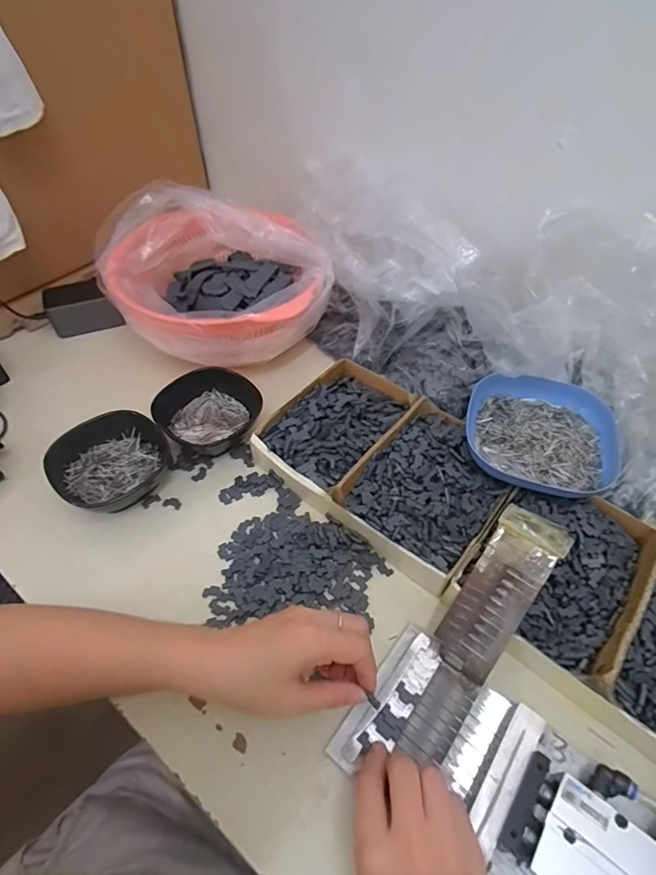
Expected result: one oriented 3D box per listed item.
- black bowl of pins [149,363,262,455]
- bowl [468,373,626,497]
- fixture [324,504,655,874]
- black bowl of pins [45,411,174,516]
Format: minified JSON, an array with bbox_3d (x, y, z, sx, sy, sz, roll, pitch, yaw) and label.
[{"bbox_3d":[-0.132,-0.023,0.521,0.111,0.049,0.118,1,50,-1],"label":"black bowl of pins"},{"bbox_3d":[0.216,-0.004,0.468,0.146,0.033,0.130,20,52,14],"label":"bowl"},{"bbox_3d":[0.154,0.195,0.323,0.213,0.076,0.218,33,57,23],"label":"fixture"},{"bbox_3d":[-0.217,0.032,0.474,0.106,0.050,0.106,-36,60,-27],"label":"black bowl of pins"}]

